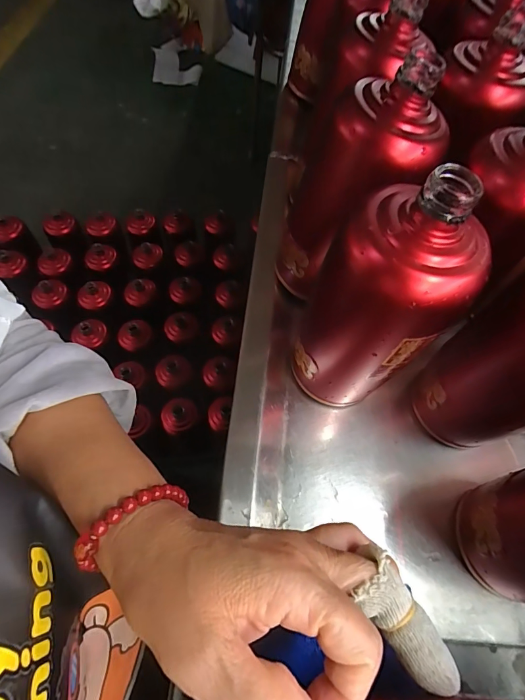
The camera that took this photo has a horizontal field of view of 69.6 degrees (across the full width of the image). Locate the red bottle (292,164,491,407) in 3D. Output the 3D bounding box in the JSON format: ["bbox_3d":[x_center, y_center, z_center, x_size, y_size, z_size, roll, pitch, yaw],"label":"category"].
[{"bbox_3d":[0.075,-0.020,0.252,0.075,0.184,0.084,41,69,18],"label":"red bottle"}]

